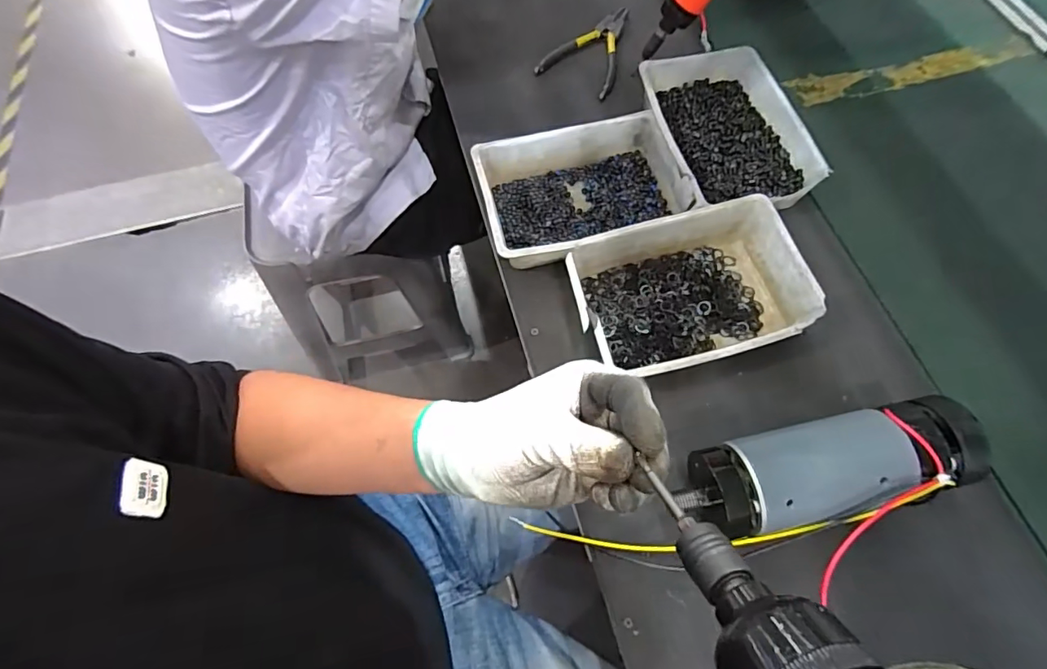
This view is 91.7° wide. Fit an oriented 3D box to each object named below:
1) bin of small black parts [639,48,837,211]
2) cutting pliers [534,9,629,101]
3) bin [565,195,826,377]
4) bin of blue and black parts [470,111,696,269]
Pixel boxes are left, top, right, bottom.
[{"bbox_3d":[0.218,-0.217,0.560,0.152,0.059,0.198,-11,67,-5],"label":"bin of small black parts"},{"bbox_3d":[0.092,-0.368,0.649,0.093,0.024,0.140,28,69,11],"label":"cutting pliers"},{"bbox_3d":[0.152,-0.036,0.475,0.204,0.054,0.138,-16,67,-7],"label":"bin"},{"bbox_3d":[0.059,-0.143,0.529,0.198,0.060,0.144,-12,67,-6],"label":"bin of blue and black parts"}]

